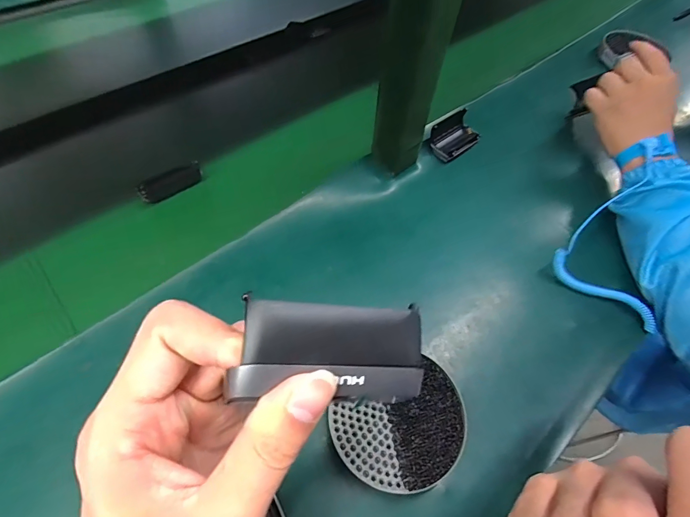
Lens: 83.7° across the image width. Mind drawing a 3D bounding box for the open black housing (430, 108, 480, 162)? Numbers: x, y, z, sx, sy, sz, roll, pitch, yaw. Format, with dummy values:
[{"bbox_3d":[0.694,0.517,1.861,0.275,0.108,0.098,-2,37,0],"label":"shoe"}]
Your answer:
[{"bbox_3d":[0.151,-0.167,0.525,0.075,0.032,0.045,-37,66,-25],"label":"open black housing"}]

